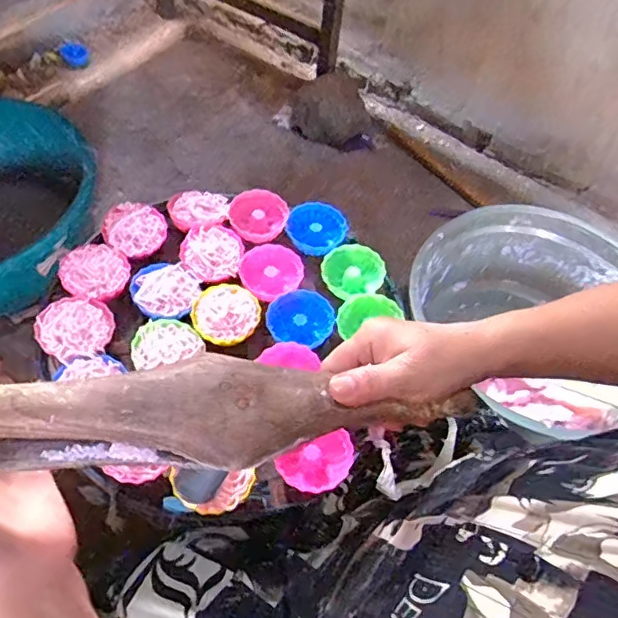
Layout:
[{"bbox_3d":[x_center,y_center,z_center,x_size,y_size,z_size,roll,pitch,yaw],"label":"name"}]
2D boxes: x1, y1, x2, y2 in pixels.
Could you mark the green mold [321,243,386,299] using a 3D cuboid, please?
[{"bbox_3d":[0.044,-0.037,0.561,0.059,0.031,0.055,3,56,-3],"label":"green mold"}]

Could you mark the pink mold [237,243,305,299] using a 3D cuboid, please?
[{"bbox_3d":[-0.038,-0.033,0.558,0.062,0.029,0.059,2,56,-4],"label":"pink mold"}]

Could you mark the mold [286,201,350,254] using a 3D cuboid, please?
[{"bbox_3d":[0.008,-0.080,0.591,0.063,0.031,0.061,-1,56,-6],"label":"mold"}]

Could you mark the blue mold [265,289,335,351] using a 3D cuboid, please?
[{"bbox_3d":[-0.008,0.008,0.524,0.061,0.018,0.057,2,56,-4],"label":"blue mold"}]

